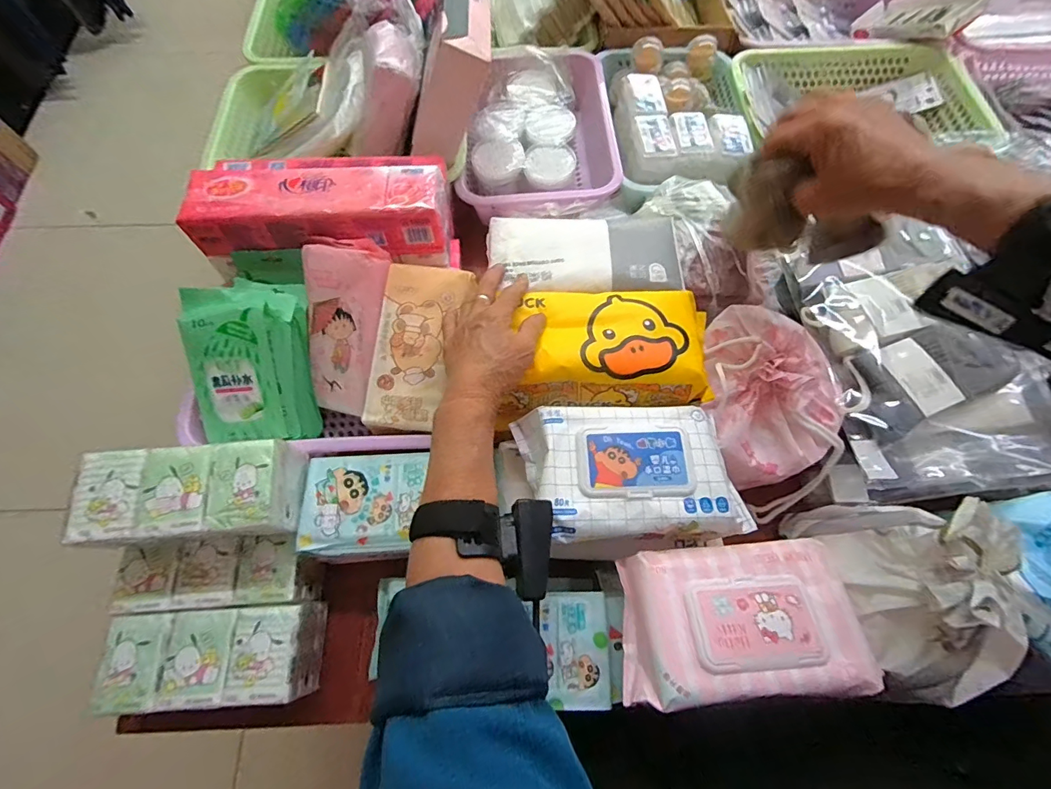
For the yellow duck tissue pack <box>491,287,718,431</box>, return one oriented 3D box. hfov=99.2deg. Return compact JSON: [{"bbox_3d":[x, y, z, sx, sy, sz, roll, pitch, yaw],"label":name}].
[{"bbox_3d":[0.077,-0.044,0.427,0.203,0.048,0.111,-4,67,-2],"label":"yellow duck tissue pack"}]

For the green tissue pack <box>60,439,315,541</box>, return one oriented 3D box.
[{"bbox_3d":[-0.286,0.088,0.388,0.163,0.053,0.079,-5,67,-3],"label":"green tissue pack"}]

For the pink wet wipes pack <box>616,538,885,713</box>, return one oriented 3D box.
[{"bbox_3d":[0.164,0.179,0.353,0.179,0.059,0.112,-3,67,-2],"label":"pink wet wipes pack"}]

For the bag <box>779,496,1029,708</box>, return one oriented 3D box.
[{"bbox_3d":[0.311,0.154,0.356,0.109,0.132,0.151,-16,68,-7],"label":"bag"}]

